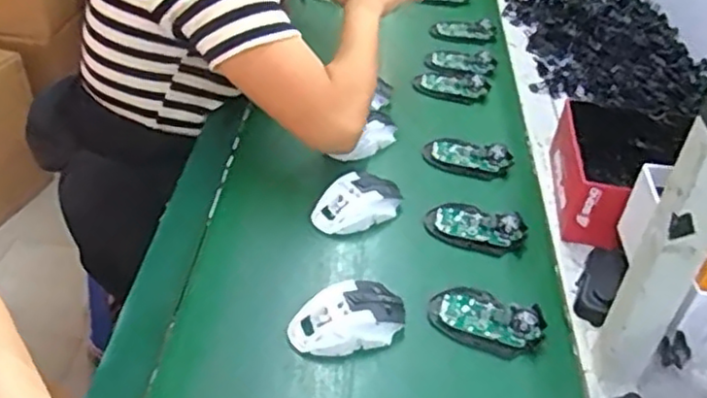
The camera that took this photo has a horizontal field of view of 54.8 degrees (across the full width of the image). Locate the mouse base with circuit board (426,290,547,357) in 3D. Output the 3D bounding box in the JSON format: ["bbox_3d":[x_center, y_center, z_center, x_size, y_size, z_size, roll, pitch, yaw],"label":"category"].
[{"bbox_3d":[0.135,0.124,0.701,0.113,0.018,0.067,17,41,18],"label":"mouse base with circuit board"}]

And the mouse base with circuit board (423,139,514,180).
[{"bbox_3d":[0.152,-0.054,0.912,0.113,0.022,0.062,15,41,16],"label":"mouse base with circuit board"}]

